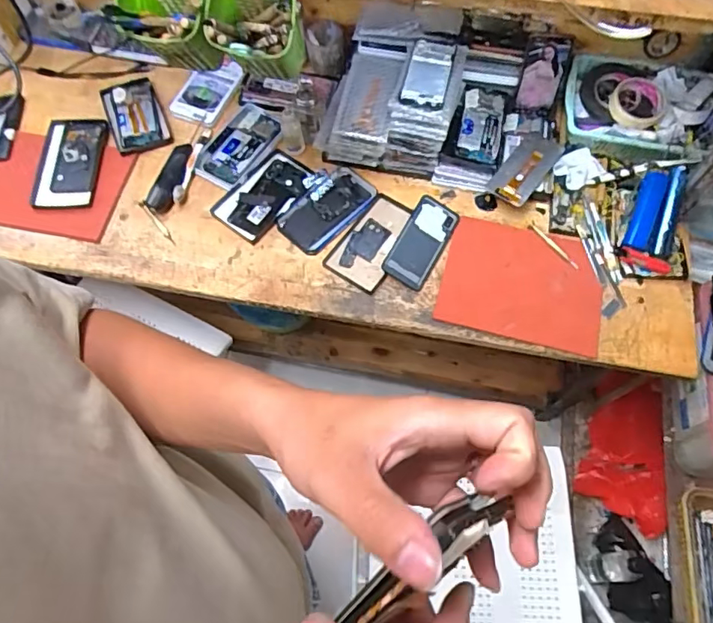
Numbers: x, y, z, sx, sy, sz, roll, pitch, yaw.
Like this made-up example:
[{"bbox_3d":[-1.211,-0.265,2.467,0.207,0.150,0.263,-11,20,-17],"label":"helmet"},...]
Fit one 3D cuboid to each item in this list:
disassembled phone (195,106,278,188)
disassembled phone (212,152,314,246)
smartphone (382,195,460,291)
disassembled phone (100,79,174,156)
[{"bbox_3d":[-0.218,-0.303,0.972,0.095,0.013,0.171,32,75,6],"label":"disassembled phone"},{"bbox_3d":[-0.162,-0.207,0.941,0.102,0.018,0.173,35,71,15],"label":"disassembled phone"},{"bbox_3d":[0.112,-0.119,0.902,0.078,0.014,0.168,31,72,3],"label":"smartphone"},{"bbox_3d":[-0.408,-0.363,0.977,0.098,0.021,0.161,-22,68,-9],"label":"disassembled phone"}]

